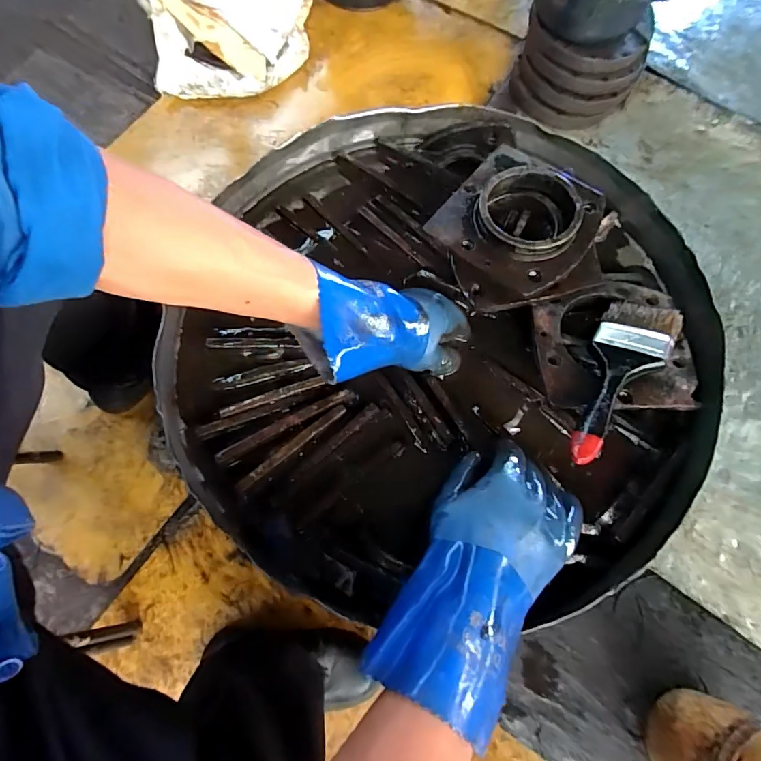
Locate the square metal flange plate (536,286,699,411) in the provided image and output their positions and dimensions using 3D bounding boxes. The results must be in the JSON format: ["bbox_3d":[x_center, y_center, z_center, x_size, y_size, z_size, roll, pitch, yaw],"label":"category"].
[{"bbox_3d":[0.239,-0.039,0.466,0.150,0.013,0.144,-2,65,3],"label":"square metal flange plate"}]

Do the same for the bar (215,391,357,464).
[{"bbox_3d":[-0.096,0.047,0.465,0.149,0.022,0.012,-26,73,-10],"label":"bar"}]

